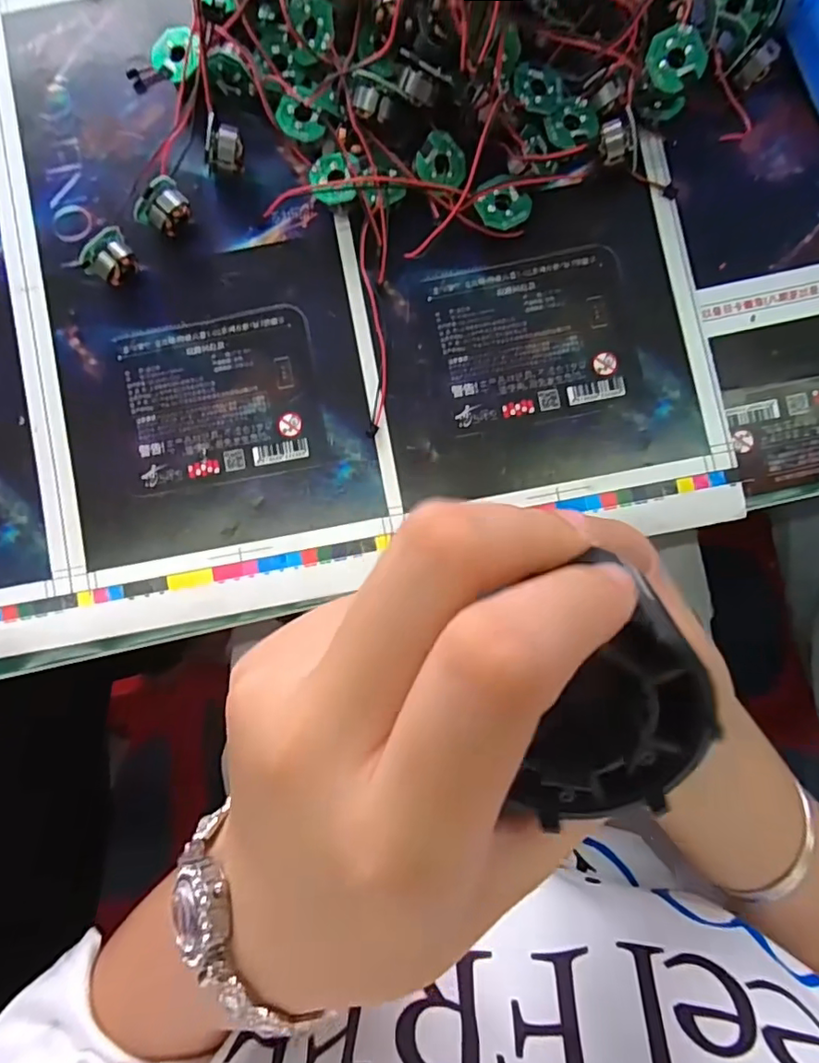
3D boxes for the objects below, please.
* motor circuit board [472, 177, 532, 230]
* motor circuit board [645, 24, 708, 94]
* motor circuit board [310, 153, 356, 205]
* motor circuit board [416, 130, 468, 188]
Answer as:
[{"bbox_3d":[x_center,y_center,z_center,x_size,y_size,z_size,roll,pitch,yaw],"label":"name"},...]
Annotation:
[{"bbox_3d":[0.035,-0.126,0.210,0.020,0.004,0.019,42,89,3],"label":"motor circuit board"},{"bbox_3d":[0.096,-0.171,0.198,0.018,0.007,0.019,-26,87,0],"label":"motor circuit board"},{"bbox_3d":[-0.030,-0.137,0.212,0.016,0.004,0.021,-14,83,3],"label":"motor circuit board"},{"bbox_3d":[0.012,-0.144,0.211,0.021,0.004,0.019,-9,103,-23],"label":"motor circuit board"}]

